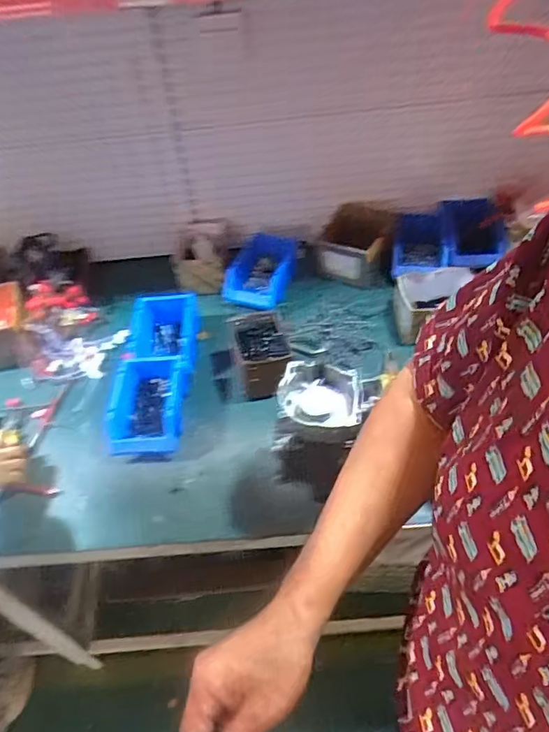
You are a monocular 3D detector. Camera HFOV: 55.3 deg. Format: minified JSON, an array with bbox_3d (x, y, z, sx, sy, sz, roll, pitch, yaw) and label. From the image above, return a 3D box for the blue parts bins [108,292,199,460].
[{"bbox_3d":[-0.234,0.004,1.022,0.143,0.076,0.365,-3,48,3],"label":"blue parts bins"}]

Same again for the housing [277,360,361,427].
[{"bbox_3d":[0.063,0.043,0.750,0.113,0.037,0.112,-1,48,5],"label":"housing"}]

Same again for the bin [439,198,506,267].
[{"bbox_3d":[0.427,-0.286,1.137,0.131,0.111,0.105,3,49,9],"label":"bin"}]

